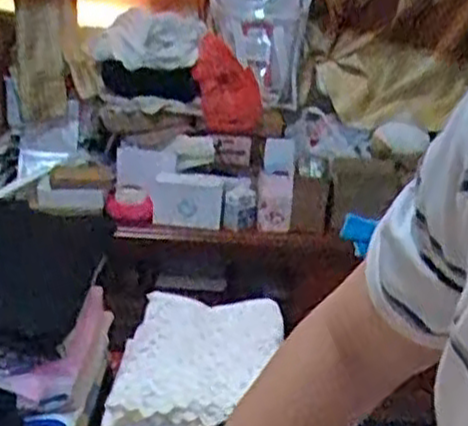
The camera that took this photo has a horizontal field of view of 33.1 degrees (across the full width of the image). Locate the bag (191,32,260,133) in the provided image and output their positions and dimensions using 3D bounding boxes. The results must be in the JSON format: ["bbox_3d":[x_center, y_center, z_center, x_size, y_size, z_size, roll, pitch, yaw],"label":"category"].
[{"bbox_3d":[-0.016,-0.292,1.826,0.151,0.200,0.174,4,22,2],"label":"bag"}]

